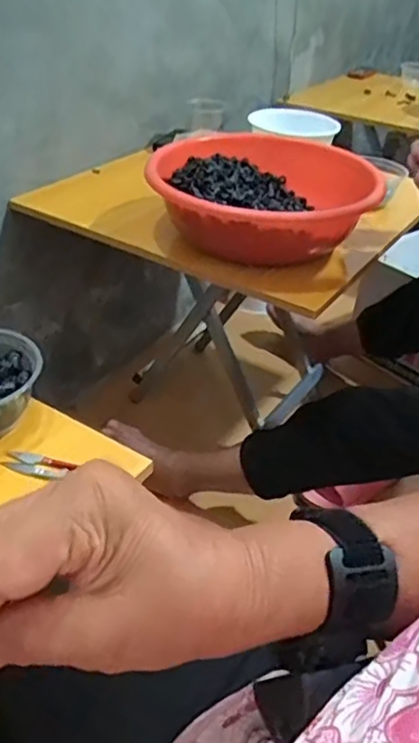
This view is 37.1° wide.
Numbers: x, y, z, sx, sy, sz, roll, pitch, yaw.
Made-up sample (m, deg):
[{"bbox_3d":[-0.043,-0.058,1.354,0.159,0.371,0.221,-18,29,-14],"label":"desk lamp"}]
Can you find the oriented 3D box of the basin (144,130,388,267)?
[{"bbox_3d":[0.080,-0.264,0.972,0.328,0.112,0.318,1,36,-1],"label":"basin"}]

